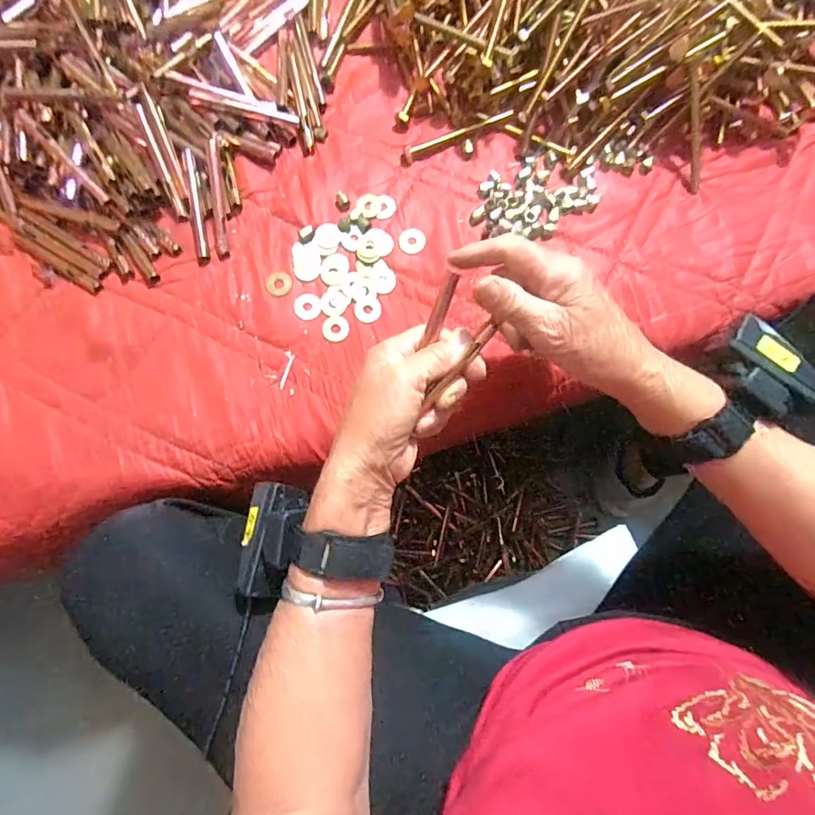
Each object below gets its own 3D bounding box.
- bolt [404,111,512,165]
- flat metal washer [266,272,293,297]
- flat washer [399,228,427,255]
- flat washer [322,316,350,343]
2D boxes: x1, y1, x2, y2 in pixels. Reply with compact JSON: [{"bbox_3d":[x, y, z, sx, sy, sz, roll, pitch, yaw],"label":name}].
[{"bbox_3d":[0.043,-0.244,0.428,0.105,0.011,0.013,-25,80,-6],"label":"bolt"},{"bbox_3d":[-0.107,-0.103,0.399,0.021,0.004,0.021,0,79,-1],"label":"flat metal washer"},{"bbox_3d":[0.005,-0.143,0.412,0.023,0.004,0.024,0,79,-1],"label":"flat washer"},{"bbox_3d":[-0.059,-0.065,0.396,0.022,0.004,0.023,0,79,-1],"label":"flat washer"}]

